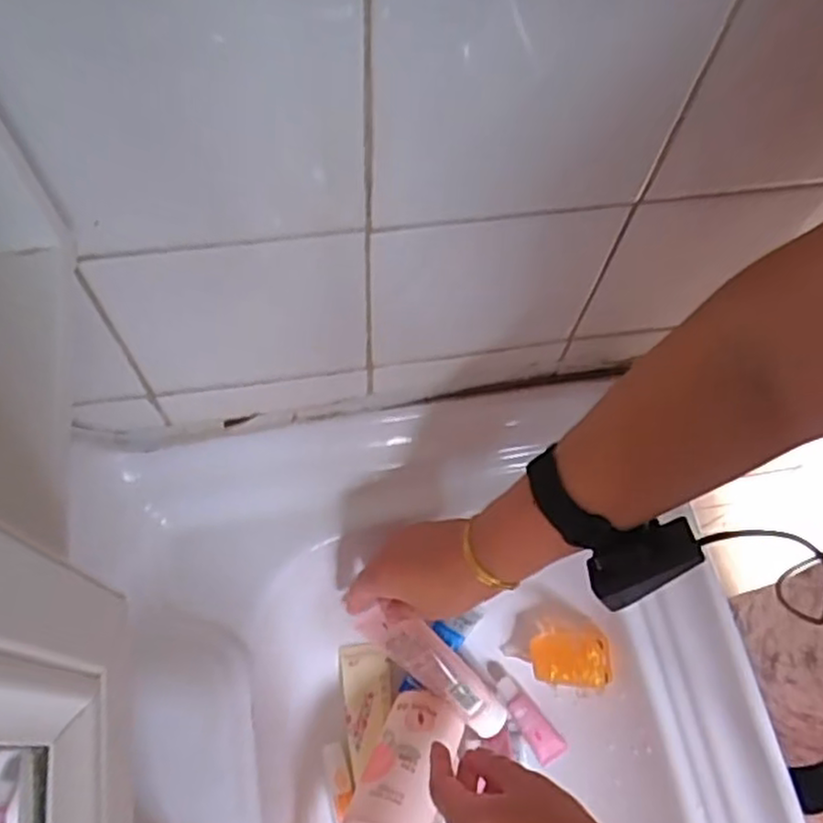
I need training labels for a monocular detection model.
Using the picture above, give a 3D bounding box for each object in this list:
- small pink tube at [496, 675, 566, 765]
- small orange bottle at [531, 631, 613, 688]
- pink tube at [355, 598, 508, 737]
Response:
[{"bbox_3d":[0.098,0.257,0.591,0.021,0.018,0.073,-31,69,-17],"label":"small pink tube"},{"bbox_3d":[0.127,0.200,0.572,0.017,0.071,0.041,25,63,-33],"label":"small orange bottle"},{"bbox_3d":[0.023,0.212,0.581,0.150,0.029,0.035,44,67,-12],"label":"pink tube"}]

